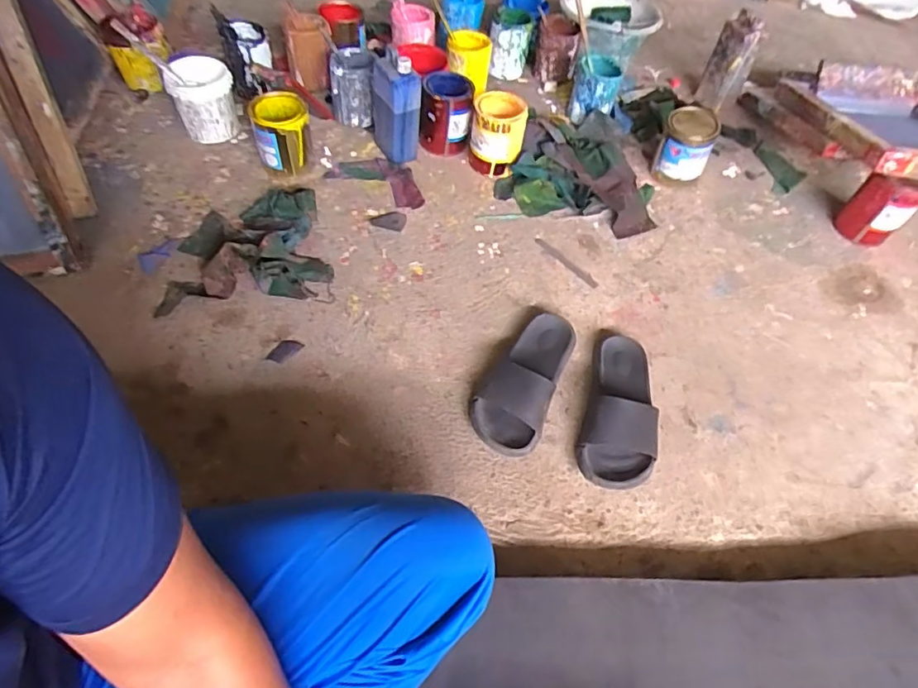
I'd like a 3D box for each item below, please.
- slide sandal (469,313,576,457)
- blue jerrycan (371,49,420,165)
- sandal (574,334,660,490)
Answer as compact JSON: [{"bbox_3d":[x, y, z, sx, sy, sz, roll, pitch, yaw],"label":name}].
[{"bbox_3d":[0.107,0.043,0.890,0.118,0.063,0.282,20,56,11],"label":"slide sandal"},{"bbox_3d":[-0.133,-0.498,1.153,0.076,0.208,0.115,-20,59,-18],"label":"blue jerrycan"},{"bbox_3d":[0.265,0.094,0.875,0.116,0.071,0.275,15,56,8],"label":"sandal"}]

